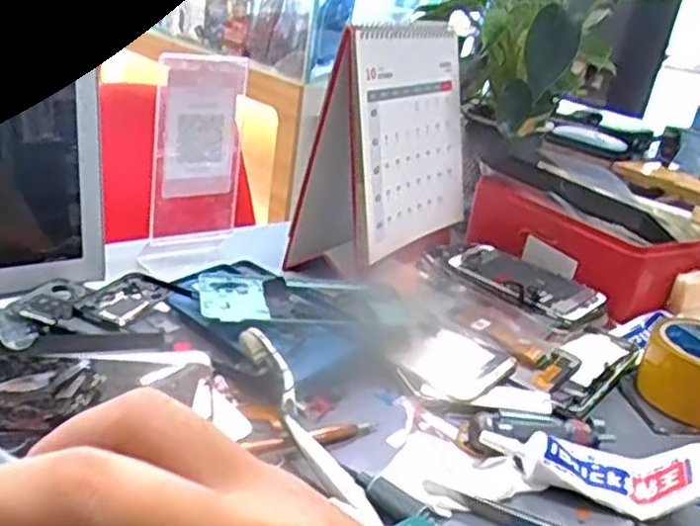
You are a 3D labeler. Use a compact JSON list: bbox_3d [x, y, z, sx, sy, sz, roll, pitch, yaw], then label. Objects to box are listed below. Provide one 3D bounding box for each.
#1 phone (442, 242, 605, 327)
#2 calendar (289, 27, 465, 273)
[{"bbox_3d":[0.159,0.016,0.678,0.143,0.017,0.074,26,27,38],"label":"phone"},{"bbox_3d":[0.043,-0.118,0.731,0.086,0.200,0.200,20,24,27],"label":"calendar"}]

